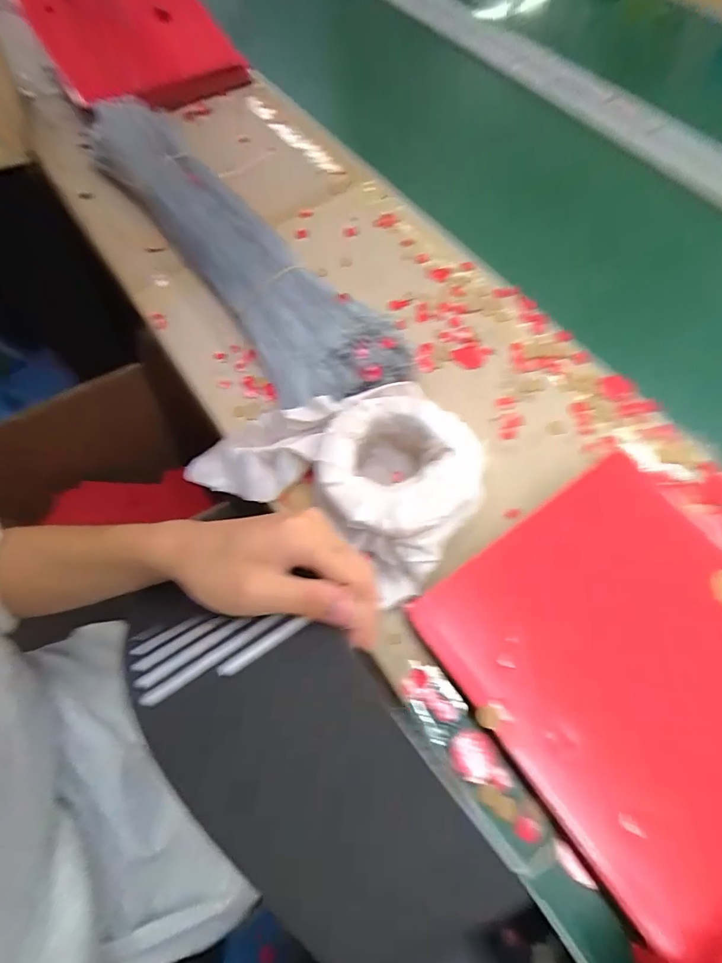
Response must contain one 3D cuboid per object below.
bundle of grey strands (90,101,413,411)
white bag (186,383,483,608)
[{"bbox_3d":[-0.157,-0.279,0.496,0.121,0.050,0.562,-33,69,-13],"label":"bundle of grey strands"},{"bbox_3d":[-0.015,-0.023,0.369,0.222,0.066,0.161,33,70,15],"label":"white bag"}]

